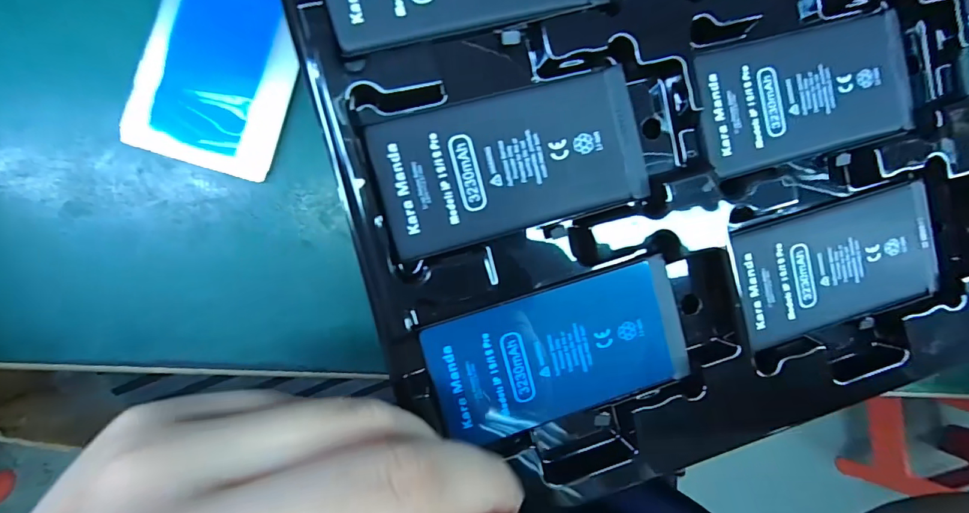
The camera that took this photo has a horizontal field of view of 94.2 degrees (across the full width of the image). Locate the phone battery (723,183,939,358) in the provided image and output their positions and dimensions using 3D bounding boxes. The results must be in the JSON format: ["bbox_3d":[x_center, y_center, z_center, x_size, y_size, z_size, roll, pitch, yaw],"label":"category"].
[{"bbox_3d":[0.129,0.003,0.164,0.080,0.004,0.044,-15,94,-9],"label":"phone battery"}]

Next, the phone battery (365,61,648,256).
[{"bbox_3d":[0.010,-0.030,0.140,0.084,0.004,0.042,-15,95,-8],"label":"phone battery"}]

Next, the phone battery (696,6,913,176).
[{"bbox_3d":[0.113,-0.058,0.158,0.083,0.004,0.043,-15,94,-9],"label":"phone battery"}]

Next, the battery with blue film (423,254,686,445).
[{"bbox_3d":[0.026,0.032,0.148,0.084,0.004,0.042,-16,95,-8],"label":"battery with blue film"}]

